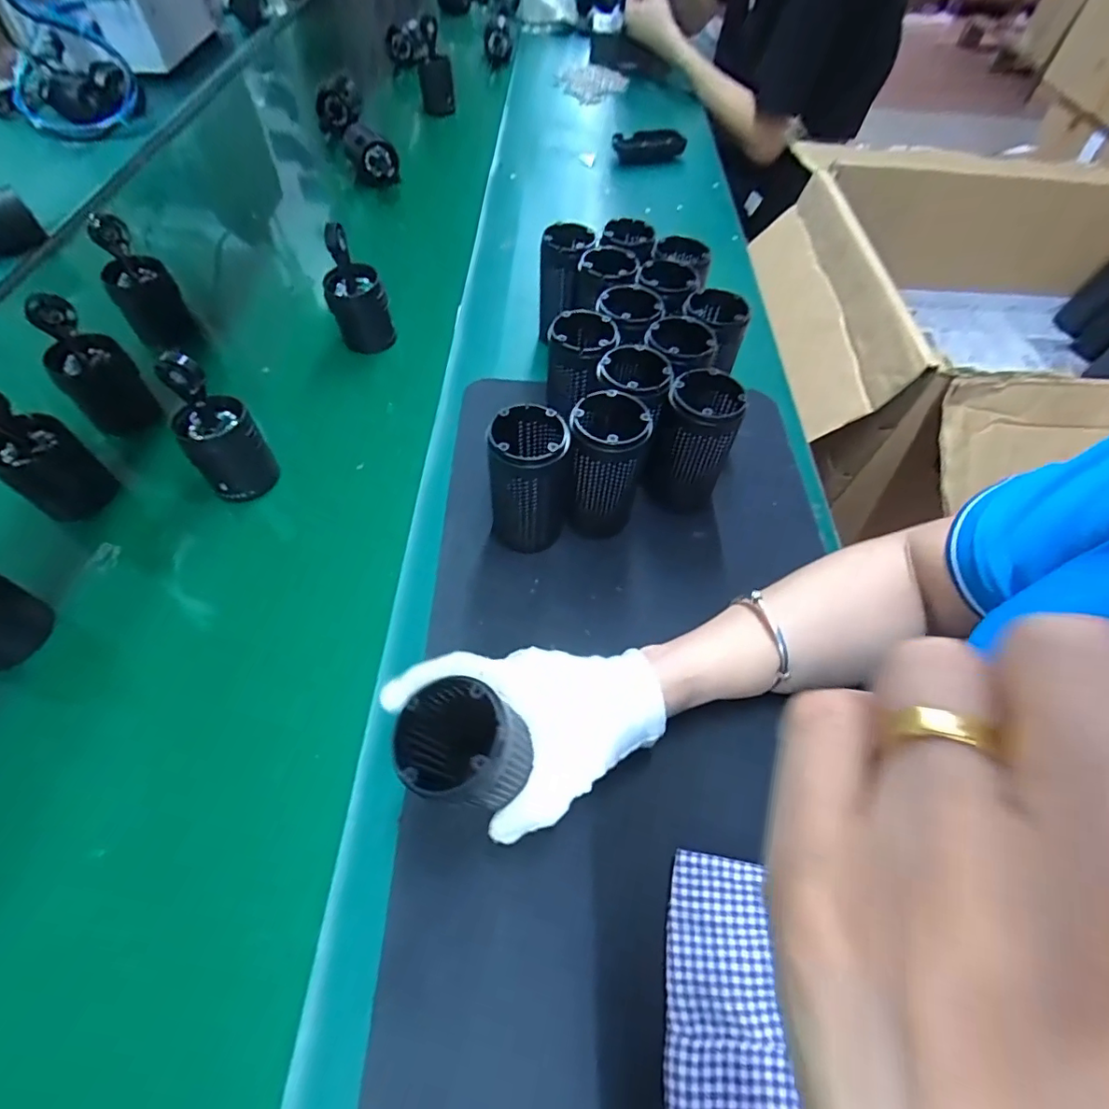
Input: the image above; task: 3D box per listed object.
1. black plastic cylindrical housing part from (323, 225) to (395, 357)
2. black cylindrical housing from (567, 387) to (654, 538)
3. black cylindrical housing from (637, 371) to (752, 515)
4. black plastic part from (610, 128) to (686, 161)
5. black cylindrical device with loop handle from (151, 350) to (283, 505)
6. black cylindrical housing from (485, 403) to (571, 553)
[{"bbox_3d":[-0.196,-0.257,0.532,0.055,0.111,0.045,-20,59,-15],"label":"black plastic cylindrical housing part"},{"bbox_3d":[0.037,-0.059,0.396,0.052,0.105,0.054,1,56,-2],"label":"black cylindrical housing"},{"bbox_3d":[0.102,-0.079,0.409,0.054,0.109,0.058,1,56,-2],"label":"black cylindrical housing"},{"bbox_3d":[0.147,-0.619,0.820,0.120,0.031,0.046,-24,61,-17],"label":"black plastic part"},{"bbox_3d":[-0.261,-0.098,0.418,0.054,0.109,0.052,-29,62,-20],"label":"black cylindrical device with loop handle"},{"bbox_3d":[-0.019,-0.047,0.387,0.052,0.106,0.063,6,56,2],"label":"black cylindrical housing"}]

